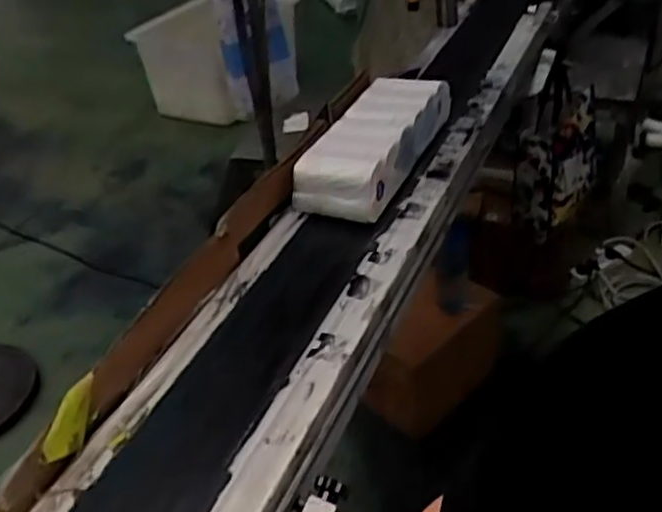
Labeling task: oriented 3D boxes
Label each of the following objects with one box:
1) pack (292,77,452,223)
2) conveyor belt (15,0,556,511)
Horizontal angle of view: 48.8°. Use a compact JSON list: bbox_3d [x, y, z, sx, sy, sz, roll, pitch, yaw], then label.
[{"bbox_3d":[0.089,-0.215,1.348,0.139,0.121,0.450,13,39,23],"label":"pack"},{"bbox_3d":[0.081,-0.140,1.261,0.284,0.135,1.984,11,39,21],"label":"conveyor belt"}]

